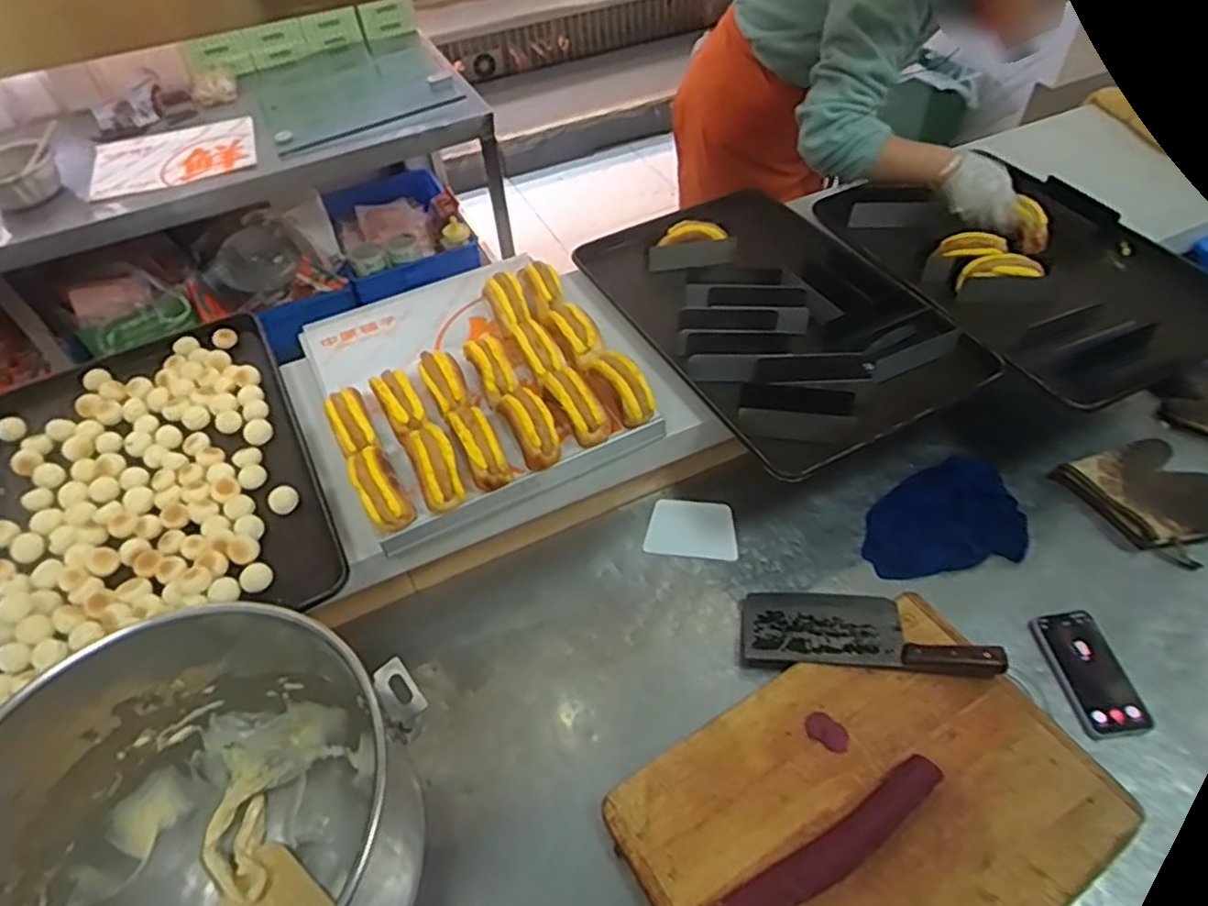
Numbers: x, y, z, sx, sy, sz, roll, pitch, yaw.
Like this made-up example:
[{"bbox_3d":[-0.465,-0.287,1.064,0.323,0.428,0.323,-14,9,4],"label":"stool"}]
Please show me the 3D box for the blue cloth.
[{"bbox_3d":[0.480,0.090,1.030,0.227,0.024,0.170,-7,50,-4],"label":"blue cloth"}]

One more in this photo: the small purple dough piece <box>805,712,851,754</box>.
[{"bbox_3d":[0.255,0.317,0.816,0.050,0.004,0.034,26,56,22],"label":"small purple dough piece"}]

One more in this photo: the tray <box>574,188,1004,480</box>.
[{"bbox_3d":[0.245,-0.231,1.118,0.388,0.062,0.612,-27,54,-19],"label":"tray"}]

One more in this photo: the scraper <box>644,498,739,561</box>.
[{"bbox_3d":[0.128,0.108,1.035,0.128,0.005,0.100,5,47,9],"label":"scraper"}]

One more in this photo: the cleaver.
[{"bbox_3d":[0.325,0.223,0.899,0.292,0.021,0.109,0,38,9],"label":"cleaver"}]

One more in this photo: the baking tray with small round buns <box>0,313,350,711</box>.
[{"bbox_3d":[-0.606,0.035,0.947,0.395,0.032,0.574,-24,53,-17],"label":"baking tray with small round buns"}]

